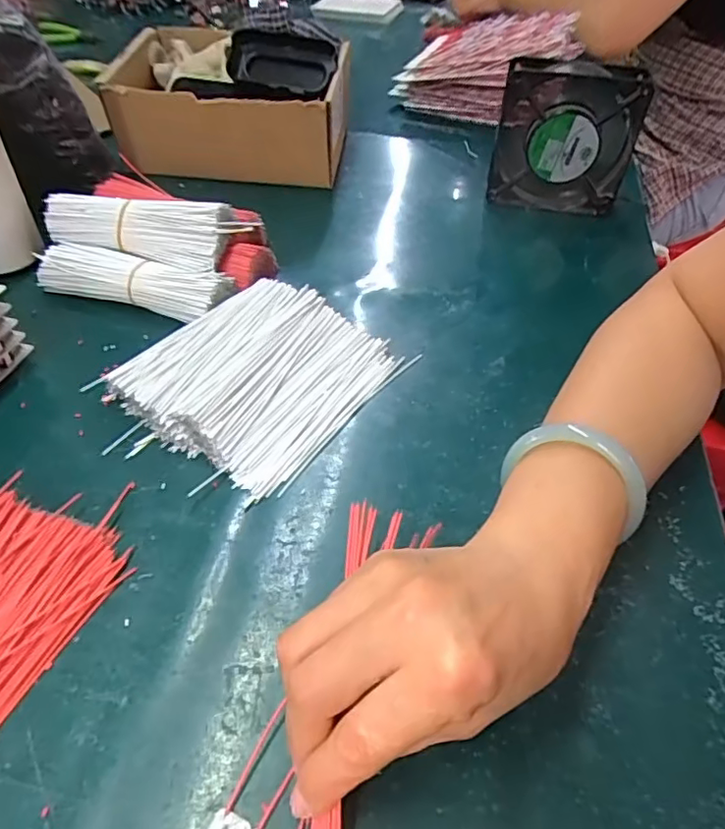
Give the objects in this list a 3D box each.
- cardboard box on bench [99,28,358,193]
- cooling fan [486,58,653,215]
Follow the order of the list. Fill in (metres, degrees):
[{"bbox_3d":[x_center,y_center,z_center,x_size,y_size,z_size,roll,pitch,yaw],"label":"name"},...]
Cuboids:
[{"bbox_3d":[-0.130,-0.318,0.586,0.223,0.103,0.157,6,46,2],"label":"cardboard box on bench"},{"bbox_3d":[0.186,-0.248,0.530,0.122,0.133,0.035,8,46,5],"label":"cooling fan"}]

